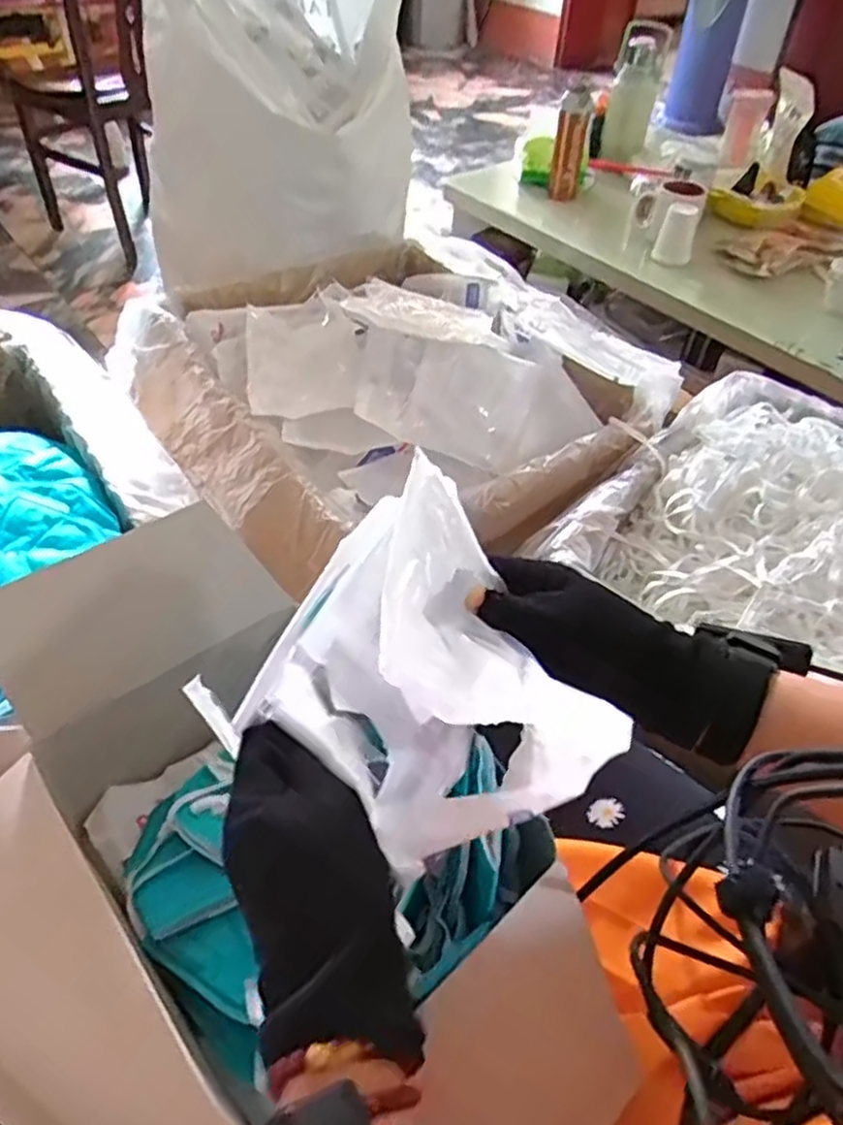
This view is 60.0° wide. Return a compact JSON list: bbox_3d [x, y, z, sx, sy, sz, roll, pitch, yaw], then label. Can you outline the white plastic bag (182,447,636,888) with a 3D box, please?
[{"bbox_3d":[0.016,0.051,0.356,0.158,0.104,0.188,24,49,19],"label":"white plastic bag"}]

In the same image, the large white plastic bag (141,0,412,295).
[{"bbox_3d":[-0.199,-0.637,1.017,0.344,0.443,0.272,33,53,26],"label":"large white plastic bag"}]

